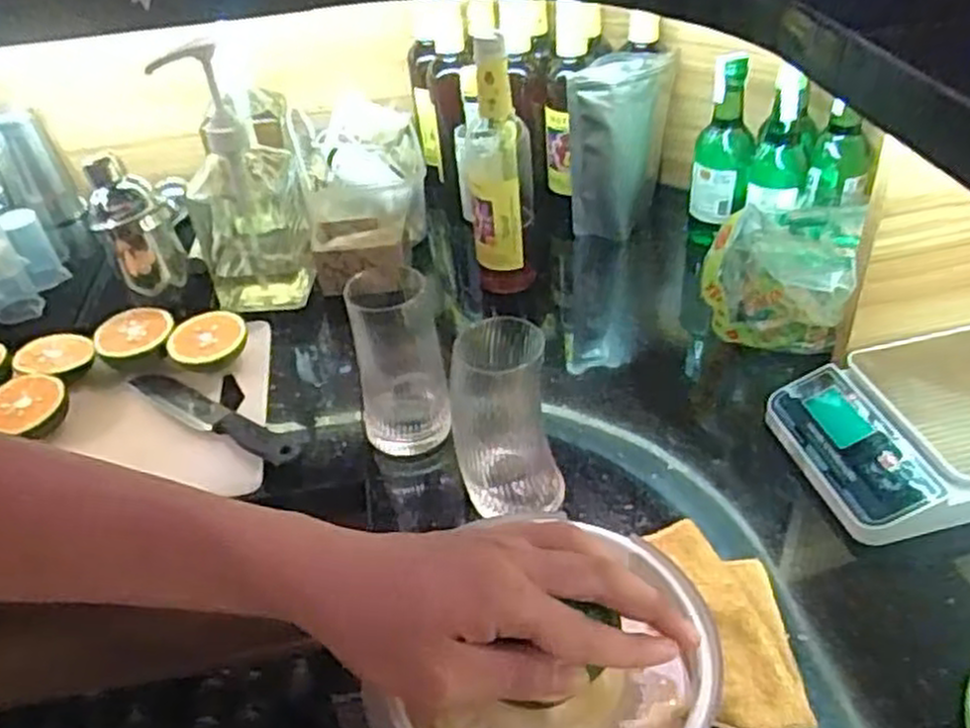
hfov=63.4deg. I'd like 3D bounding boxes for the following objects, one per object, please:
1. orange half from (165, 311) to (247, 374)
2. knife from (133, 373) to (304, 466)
[{"bbox_3d":[-0.279,-0.019,0.796,0.077,0.033,0.072,-24,43,-21],"label":"orange half"},{"bbox_3d":[-0.252,0.048,0.729,0.217,0.015,0.039,19,45,26],"label":"knife"}]

